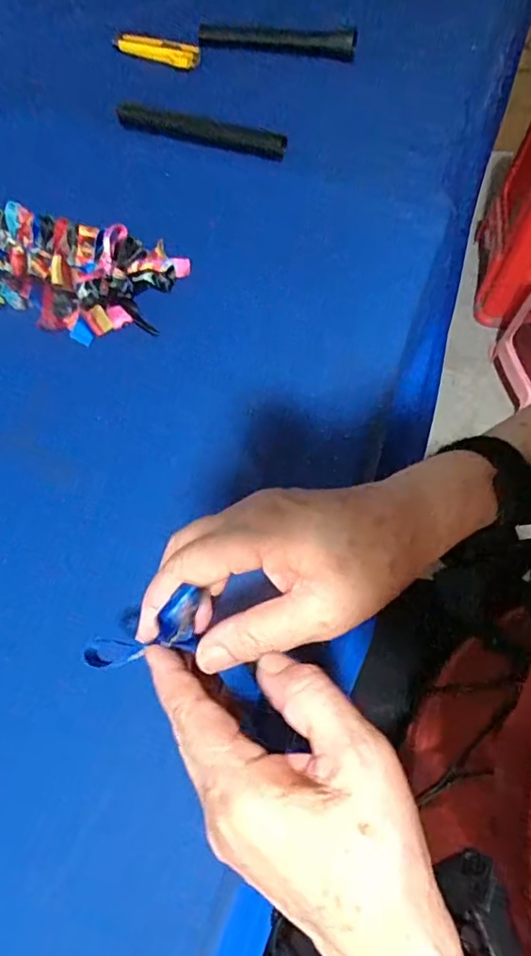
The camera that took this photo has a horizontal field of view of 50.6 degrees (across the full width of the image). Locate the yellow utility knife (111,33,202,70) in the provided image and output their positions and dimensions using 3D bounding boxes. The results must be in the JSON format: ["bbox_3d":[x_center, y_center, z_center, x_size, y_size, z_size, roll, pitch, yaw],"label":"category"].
[{"bbox_3d":[-0.154,-0.606,0.793,0.132,0.026,0.025,24,63,16],"label":"yellow utility knife"}]

